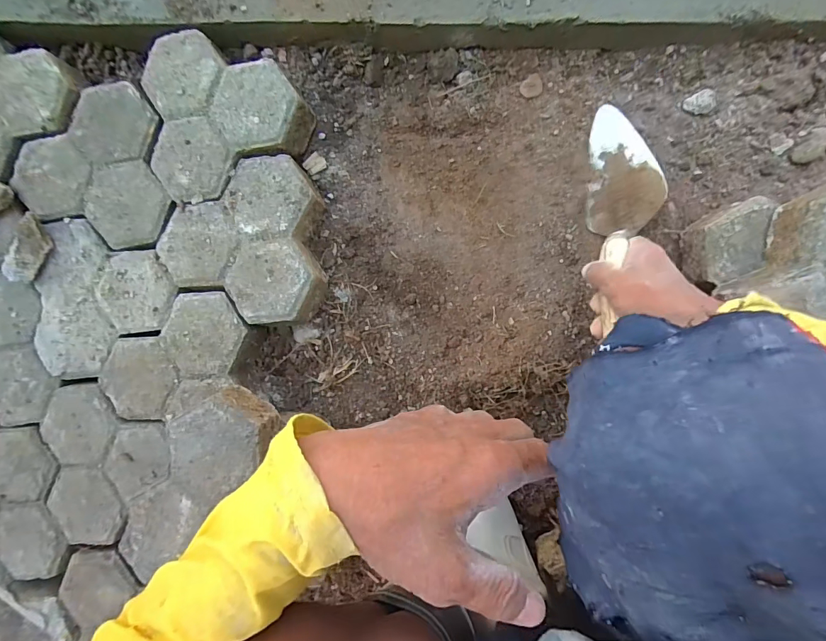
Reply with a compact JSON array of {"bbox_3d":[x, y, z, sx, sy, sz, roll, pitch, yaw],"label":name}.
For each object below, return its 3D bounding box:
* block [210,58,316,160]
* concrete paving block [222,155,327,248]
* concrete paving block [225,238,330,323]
[{"bbox_3d":[-0.178,-0.243,0.482,0.101,0.054,0.106,-35,90,3],"label":"block"},{"bbox_3d":[-0.164,-0.142,0.491,0.100,0.060,0.097,4,91,2],"label":"concrete paving block"},{"bbox_3d":[-0.160,-0.047,0.484,0.102,0.061,0.096,-3,91,2],"label":"concrete paving block"}]

